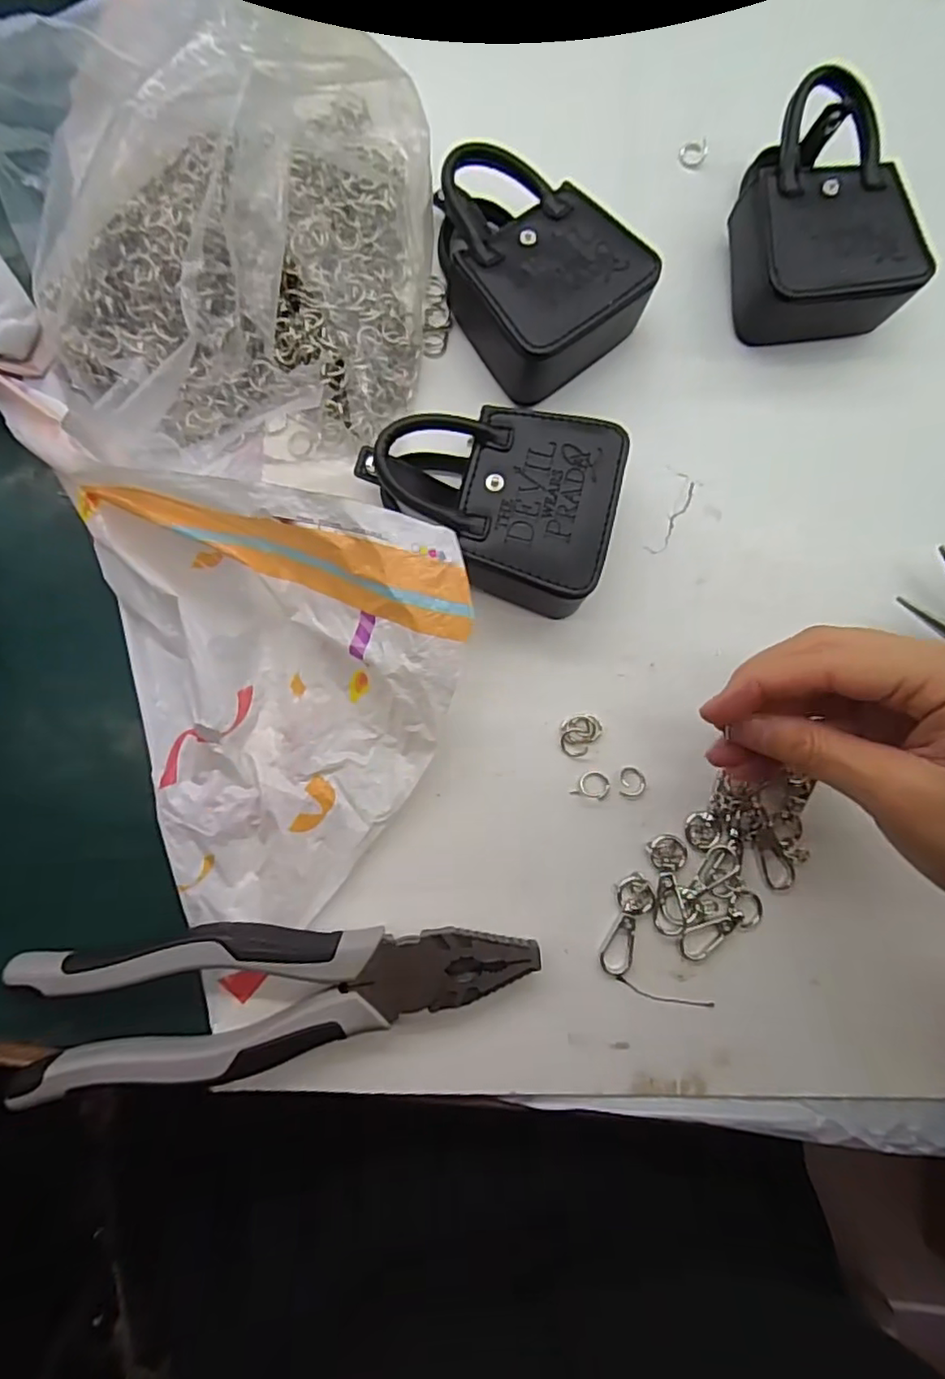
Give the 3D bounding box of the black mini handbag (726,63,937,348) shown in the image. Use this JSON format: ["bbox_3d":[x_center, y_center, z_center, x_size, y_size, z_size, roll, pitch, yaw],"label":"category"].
[{"bbox_3d":[0.160,-0.212,0.288,0.077,0.044,0.105,-1,83,-2],"label":"black mini handbag"}]

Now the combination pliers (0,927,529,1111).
[{"bbox_3d":[-0.072,0.117,0.242,0.189,0.020,0.049,-4,83,-3],"label":"combination pliers"}]

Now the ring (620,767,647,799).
[{"bbox_3d":[0.070,0.040,0.270,0.012,0.004,0.013,0,89,-13],"label":"ring"}]

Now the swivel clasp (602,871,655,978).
[{"bbox_3d":[0.065,0.098,0.261,0.016,0.004,0.041,15,83,-1],"label":"swivel clasp"}]

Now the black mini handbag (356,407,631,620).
[{"bbox_3d":[0.007,-0.080,0.263,0.102,0.038,0.076,14,83,-1],"label":"black mini handbag"}]

